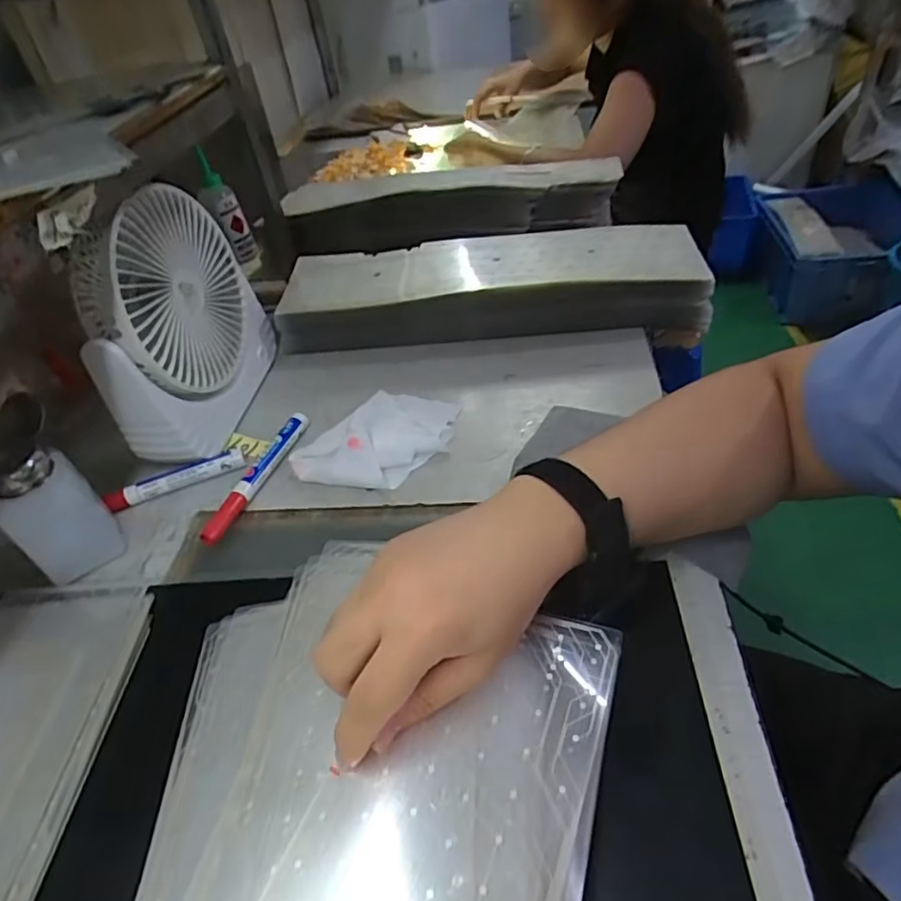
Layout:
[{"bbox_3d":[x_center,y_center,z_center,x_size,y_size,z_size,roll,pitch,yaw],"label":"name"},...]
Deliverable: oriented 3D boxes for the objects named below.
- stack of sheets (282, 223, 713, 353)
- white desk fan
[{"bbox_3d":[0.036,-0.169,0.606,0.419,0.066,0.119,-1,43,6],"label":"stack of sheets"},{"bbox_3d":[-0.234,-0.115,0.502,0.072,0.198,0.186,-1,43,6],"label":"white desk fan"}]

